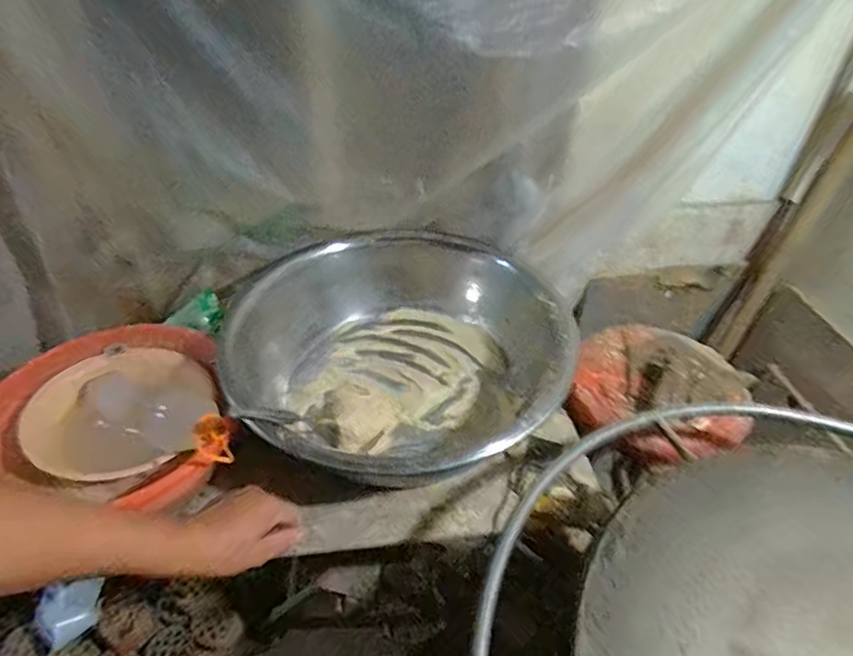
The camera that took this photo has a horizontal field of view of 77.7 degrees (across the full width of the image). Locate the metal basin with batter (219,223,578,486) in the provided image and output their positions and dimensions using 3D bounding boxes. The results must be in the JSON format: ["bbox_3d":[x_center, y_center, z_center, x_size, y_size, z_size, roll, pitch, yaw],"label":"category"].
[{"bbox_3d":[-0.052,0.050,0.961,0.551,0.192,0.559,2,41,-1],"label":"metal basin with batter"}]

